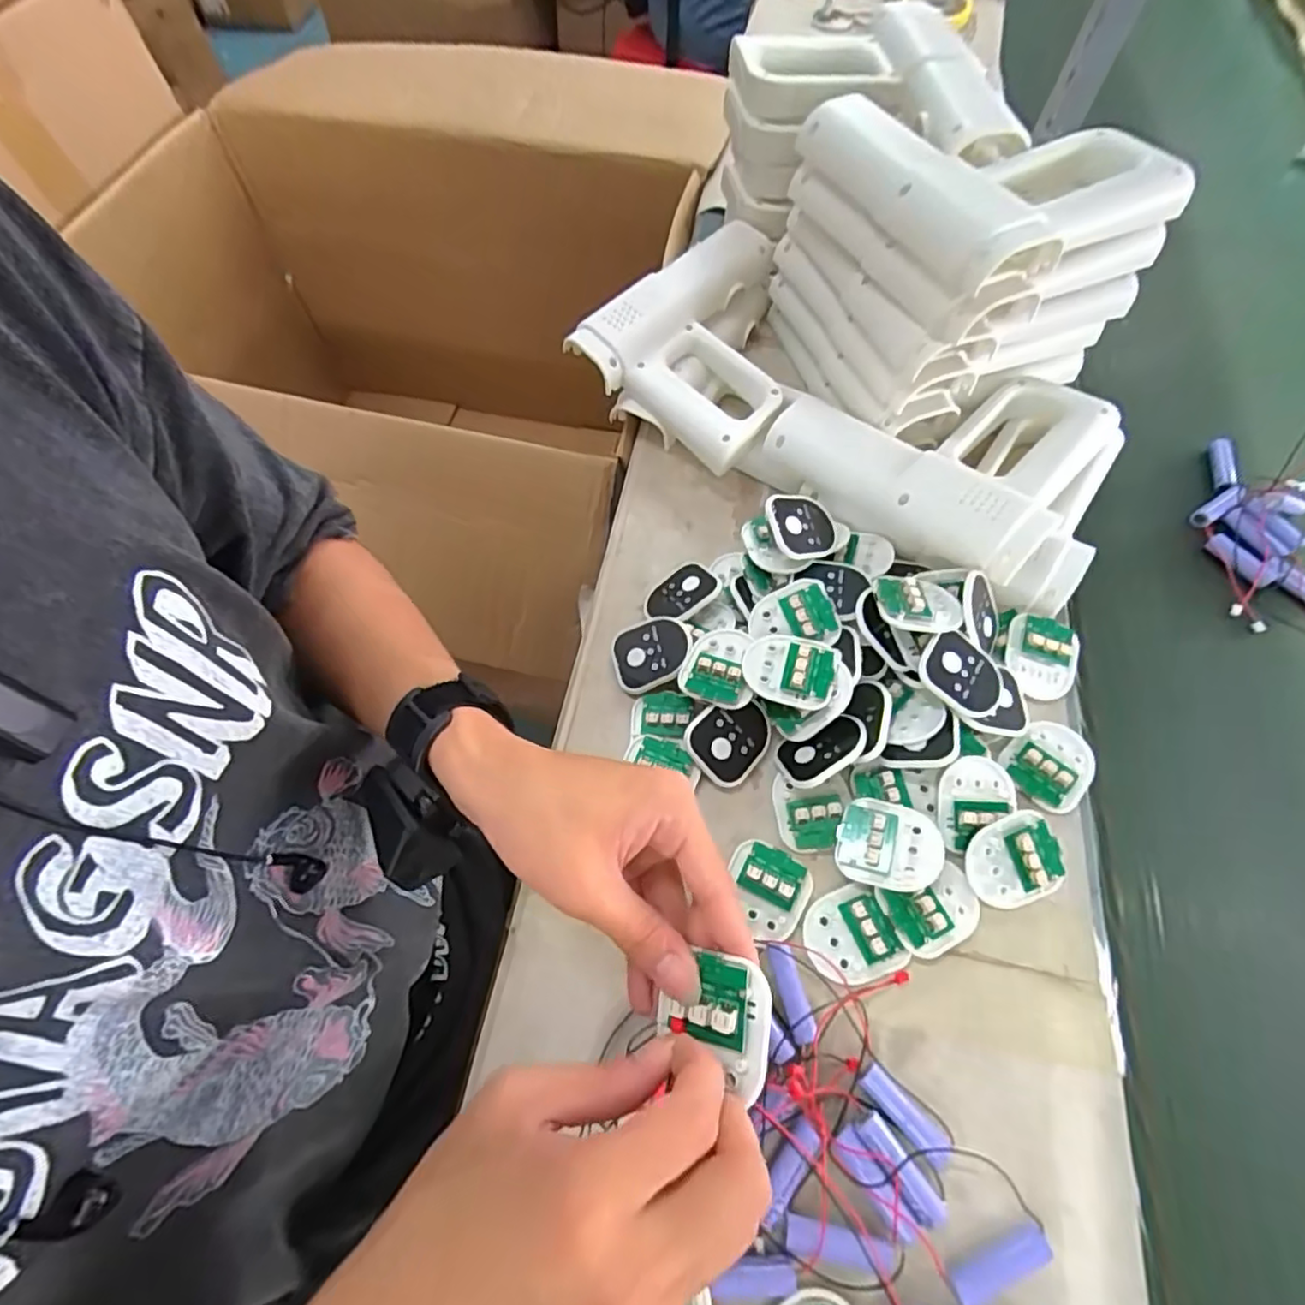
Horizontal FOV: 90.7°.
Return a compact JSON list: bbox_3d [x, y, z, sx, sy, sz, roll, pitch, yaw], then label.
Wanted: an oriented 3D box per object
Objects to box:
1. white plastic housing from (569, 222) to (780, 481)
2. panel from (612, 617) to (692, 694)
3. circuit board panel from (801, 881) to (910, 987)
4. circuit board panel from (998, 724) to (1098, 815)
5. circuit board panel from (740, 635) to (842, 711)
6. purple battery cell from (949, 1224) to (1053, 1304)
[{"bbox_3d":[0.058,-0.256,0.547,0.198,0.069,0.177,-40,69,-18],"label":"white plastic housing"},{"bbox_3d":[-0.001,0.000,0.450,0.058,0.006,0.048,-21,63,15],"label":"panel"},{"bbox_3d":[0.112,0.163,0.369,0.049,0.011,0.049,-22,65,-11],"label":"circuit board panel"},{"bbox_3d":[0.256,0.071,0.411,0.059,0.012,0.049,-27,66,-13],"label":"circuit board panel"},{"bbox_3d":[0.089,0.009,0.412,0.058,0.012,0.049,17,64,9],"label":"circuit board panel"},{"bbox_3d":[0.163,0.288,0.304,0.050,0.012,0.015,-17,64,-8],"label":"purple battery cell"}]

